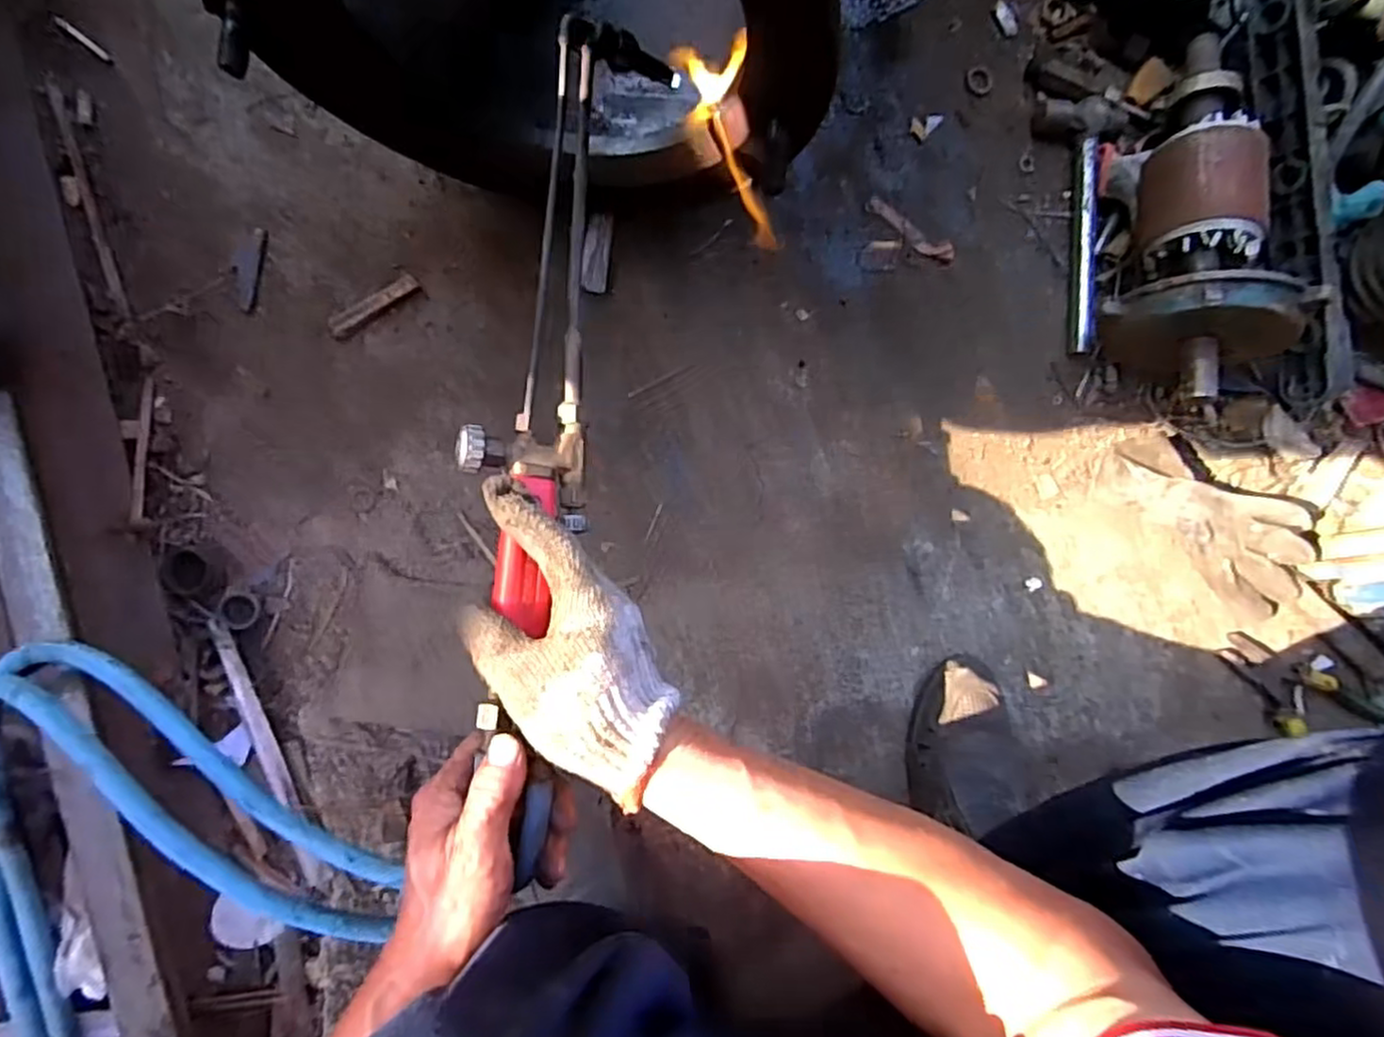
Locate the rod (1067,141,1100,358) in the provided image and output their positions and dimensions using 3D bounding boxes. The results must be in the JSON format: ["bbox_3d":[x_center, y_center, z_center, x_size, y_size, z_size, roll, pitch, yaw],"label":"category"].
[{"bbox_3d":[0.397,-0.275,0.713,0.024,0.019,0.212,3,89,-8],"label":"rod"}]

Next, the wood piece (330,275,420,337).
[{"bbox_3d":[-0.281,-0.188,0.625,0.085,0.007,0.016,-35,94,-7],"label":"wood piece"}]

